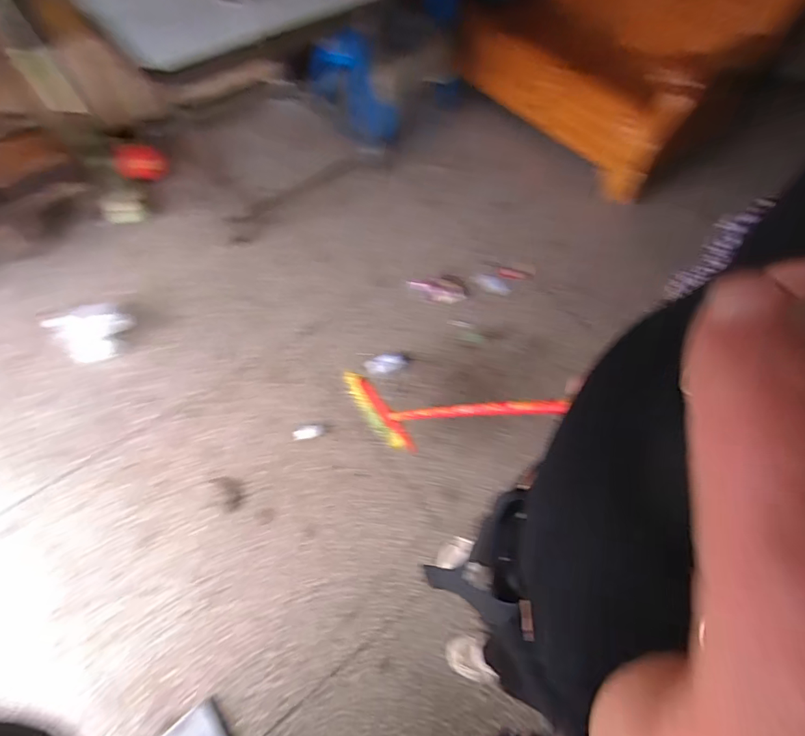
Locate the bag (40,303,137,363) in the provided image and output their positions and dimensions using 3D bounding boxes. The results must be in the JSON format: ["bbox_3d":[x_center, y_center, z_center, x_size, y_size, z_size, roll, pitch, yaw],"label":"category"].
[{"bbox_3d":[-1.093,-0.130,1.587,0.230,0.122,0.175,-39,67,-19],"label":"bag"}]

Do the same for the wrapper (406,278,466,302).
[{"bbox_3d":[0.132,-0.306,1.703,0.221,0.029,0.103,10,61,6],"label":"wrapper"}]

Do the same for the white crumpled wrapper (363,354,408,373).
[{"bbox_3d":[-0.056,-0.015,1.548,0.151,0.023,0.065,-16,62,-8],"label":"white crumpled wrapper"}]

